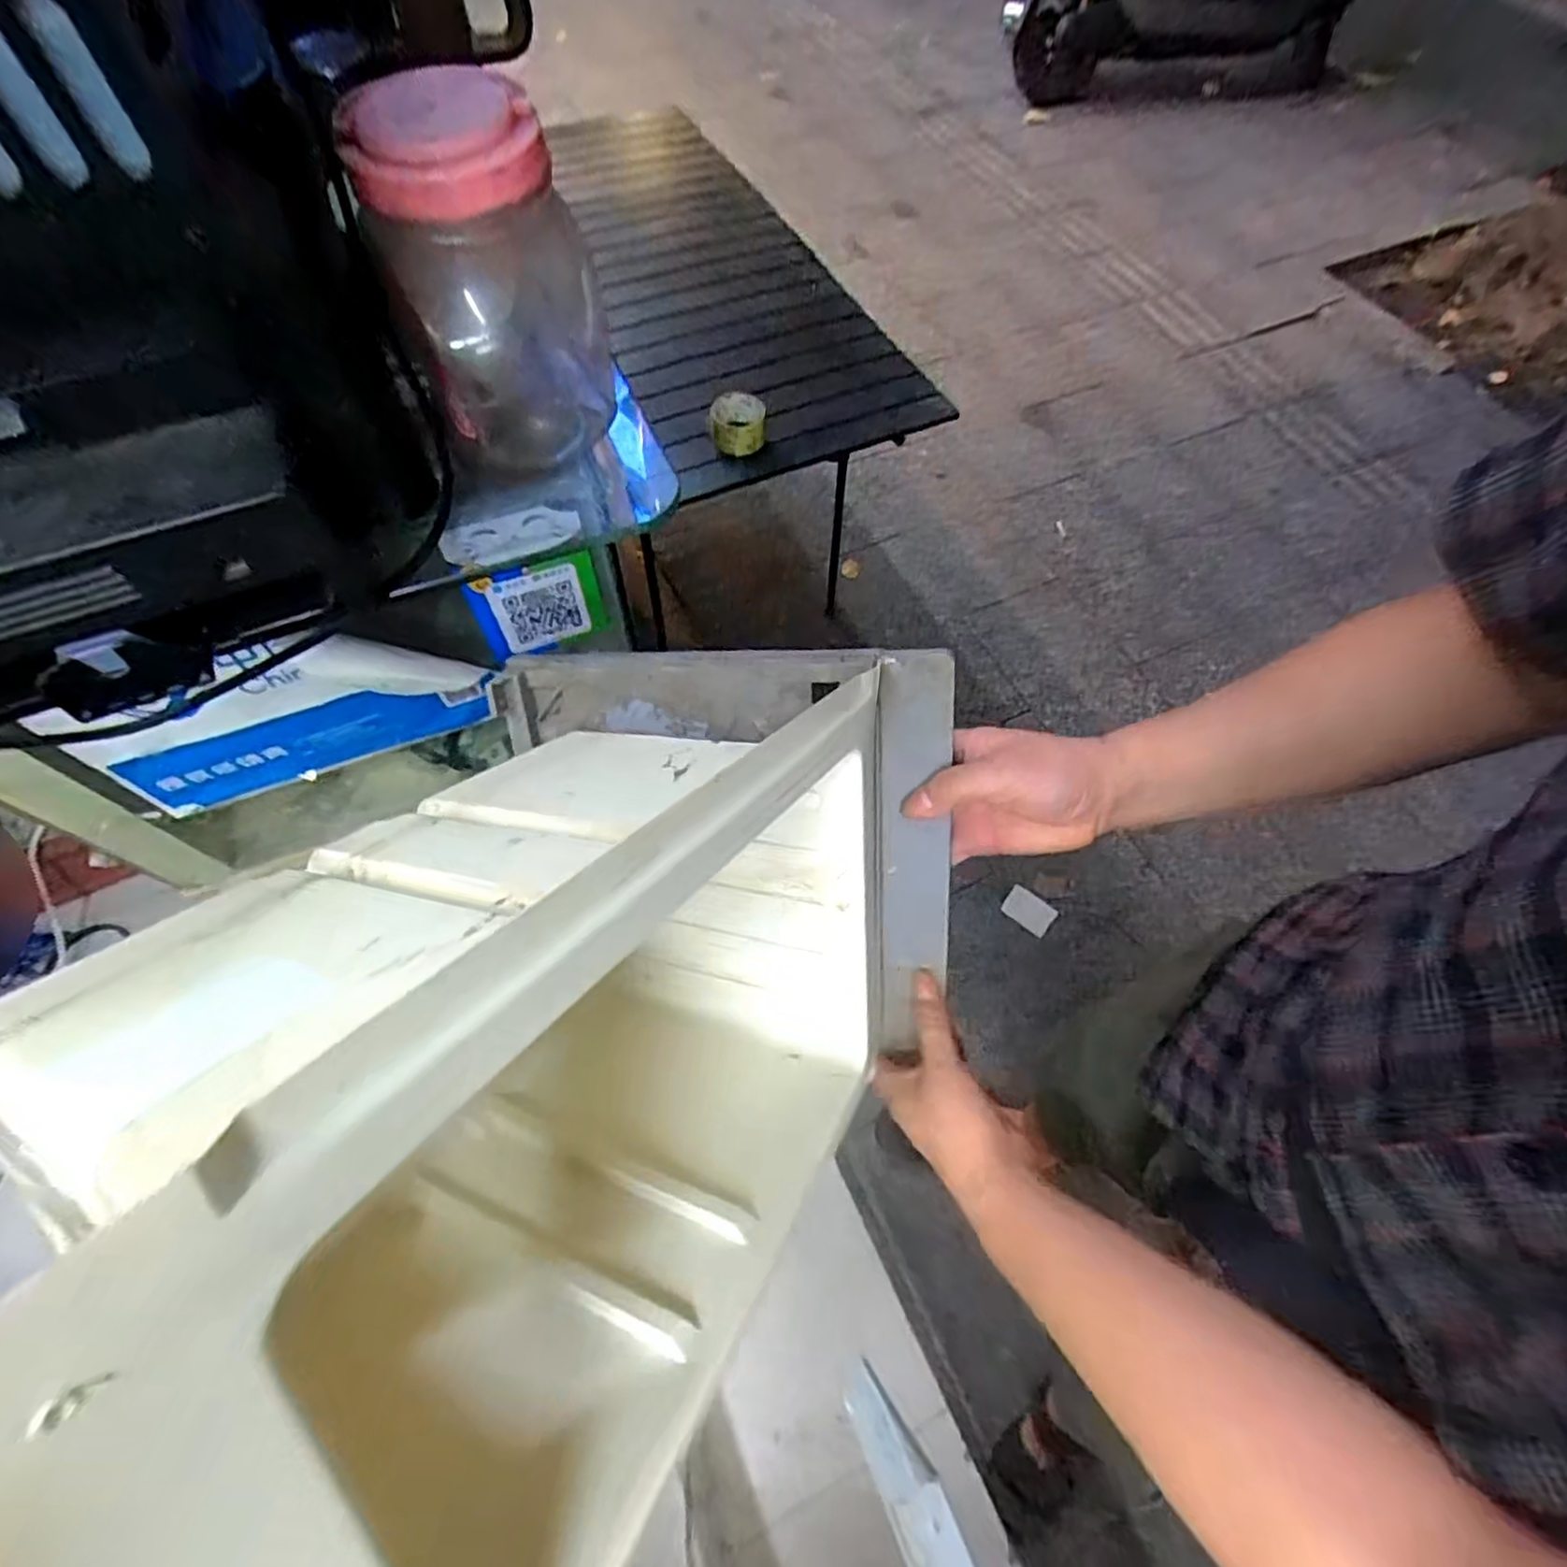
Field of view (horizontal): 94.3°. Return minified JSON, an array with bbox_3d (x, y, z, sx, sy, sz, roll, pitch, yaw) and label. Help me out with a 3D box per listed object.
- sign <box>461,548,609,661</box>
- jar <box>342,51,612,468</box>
[{"bbox_3d":[-0.201,-0.146,0.602,0.099,0.095,0.007,-21,63,-15],"label":"sign"},{"bbox_3d":[-0.177,-0.301,0.444,0.107,0.175,0.094,-13,64,-8],"label":"jar"}]

